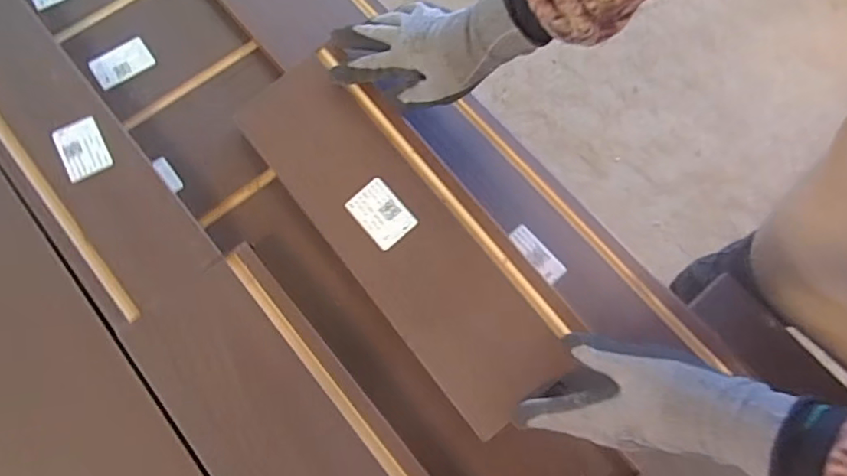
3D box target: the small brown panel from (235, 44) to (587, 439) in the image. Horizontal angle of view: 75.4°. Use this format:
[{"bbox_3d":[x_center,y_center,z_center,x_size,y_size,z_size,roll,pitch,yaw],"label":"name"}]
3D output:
[{"bbox_3d":[-0.022,-0.018,0.509,0.123,0.021,0.384,-40,77,-1],"label":"small brown panel"}]

